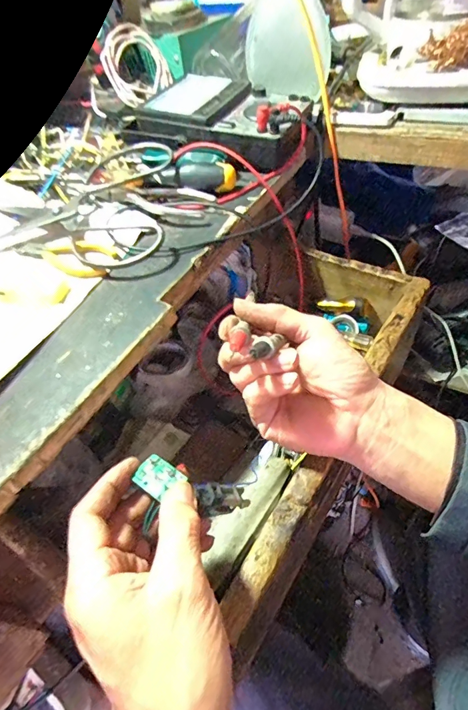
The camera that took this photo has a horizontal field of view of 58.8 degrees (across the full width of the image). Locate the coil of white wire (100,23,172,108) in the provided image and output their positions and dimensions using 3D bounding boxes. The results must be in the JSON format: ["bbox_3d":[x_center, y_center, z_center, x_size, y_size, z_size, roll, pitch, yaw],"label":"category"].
[{"bbox_3d":[-0.129,-0.362,0.522,0.025,0.081,0.081,7,51,53],"label":"coil of white wire"}]

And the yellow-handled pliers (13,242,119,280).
[{"bbox_3d":[-0.152,-0.092,0.368,0.103,0.009,0.039,18,54,22],"label":"yellow-handled pliers"}]

